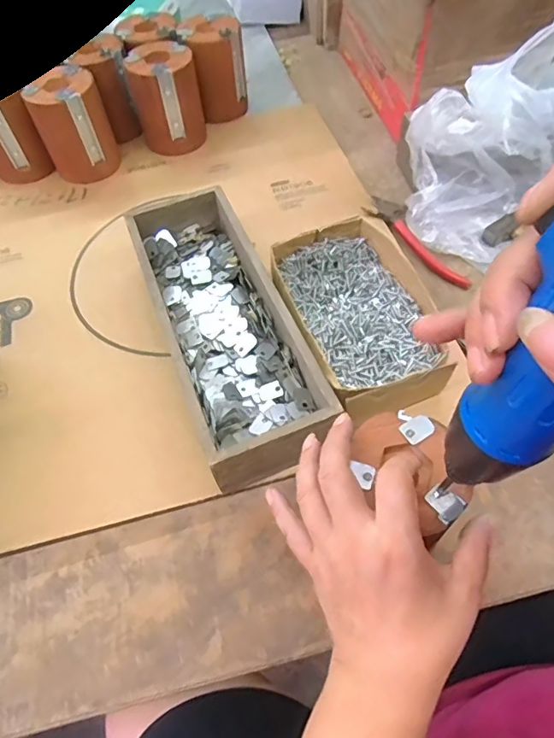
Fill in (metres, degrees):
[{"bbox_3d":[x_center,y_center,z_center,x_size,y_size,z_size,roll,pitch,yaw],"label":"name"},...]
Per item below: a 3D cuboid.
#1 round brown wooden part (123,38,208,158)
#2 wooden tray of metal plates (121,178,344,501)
[{"bbox_3d":[-0.133,-0.330,0.598,0.077,0.100,0.078,-13,59,-6],"label":"round brown wooden part"},{"bbox_3d":[-0.050,-0.039,0.432,0.106,0.070,0.282,-20,60,-10],"label":"wooden tray of metal plates"}]

